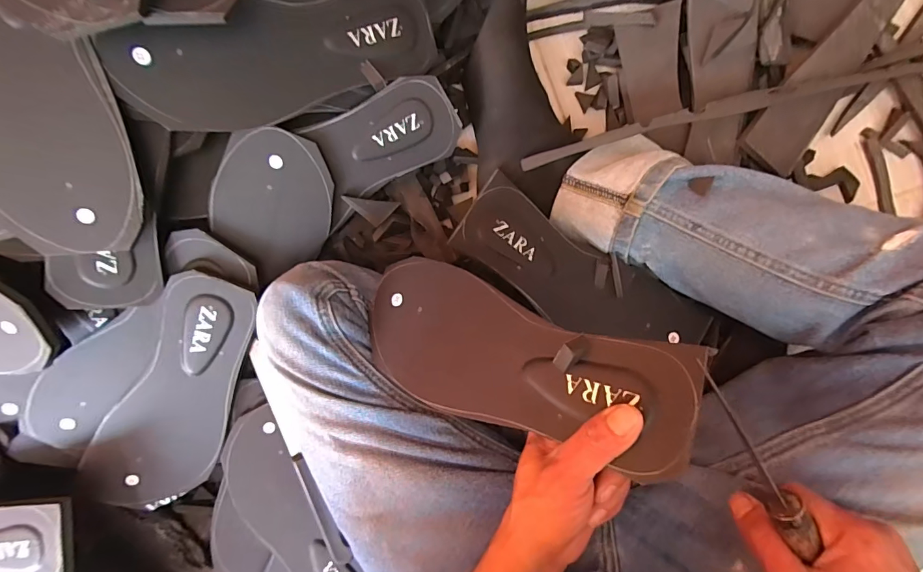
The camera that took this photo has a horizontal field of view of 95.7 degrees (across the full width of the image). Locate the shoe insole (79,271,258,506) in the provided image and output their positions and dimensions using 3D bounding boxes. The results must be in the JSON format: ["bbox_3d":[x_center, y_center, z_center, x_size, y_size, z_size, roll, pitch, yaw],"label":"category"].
[{"bbox_3d":[-0.266,0.107,0.399,0.103,0.022,0.248,28,100,-18],"label":"shoe insole"}]

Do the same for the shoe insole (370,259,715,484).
[{"bbox_3d":[0.025,0.049,0.290,0.241,0.006,0.096,19,86,32],"label":"shoe insole"}]

